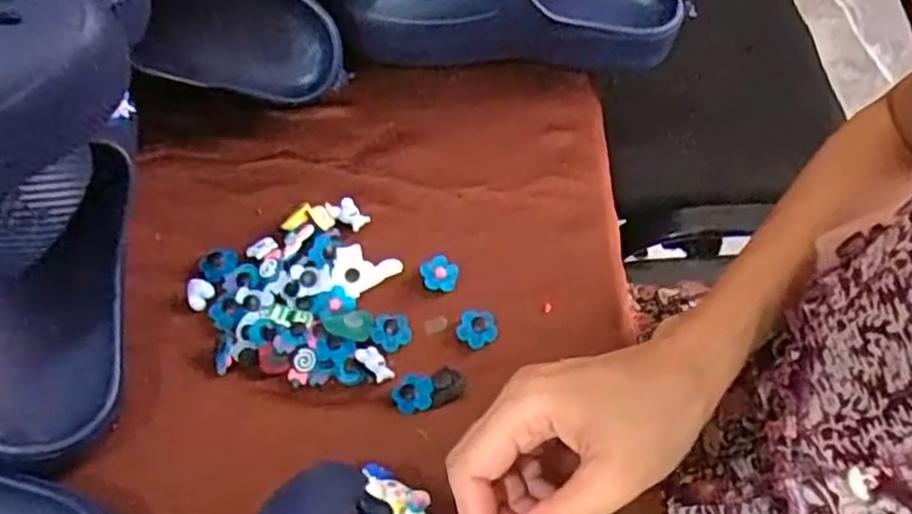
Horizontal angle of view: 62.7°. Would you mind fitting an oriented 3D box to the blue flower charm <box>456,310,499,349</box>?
[{"bbox_3d":[0.013,0.044,0.473,0.024,0.006,0.024,0,58,0],"label":"blue flower charm"}]

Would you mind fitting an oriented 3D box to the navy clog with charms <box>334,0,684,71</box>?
[{"bbox_3d":[0.040,-0.197,0.580,0.263,0.091,0.085,-3,58,-2],"label":"navy clog with charms"}]

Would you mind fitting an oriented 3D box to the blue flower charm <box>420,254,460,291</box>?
[{"bbox_3d":[-0.011,0.010,0.495,0.024,0.011,0.023,0,58,0],"label":"blue flower charm"}]

